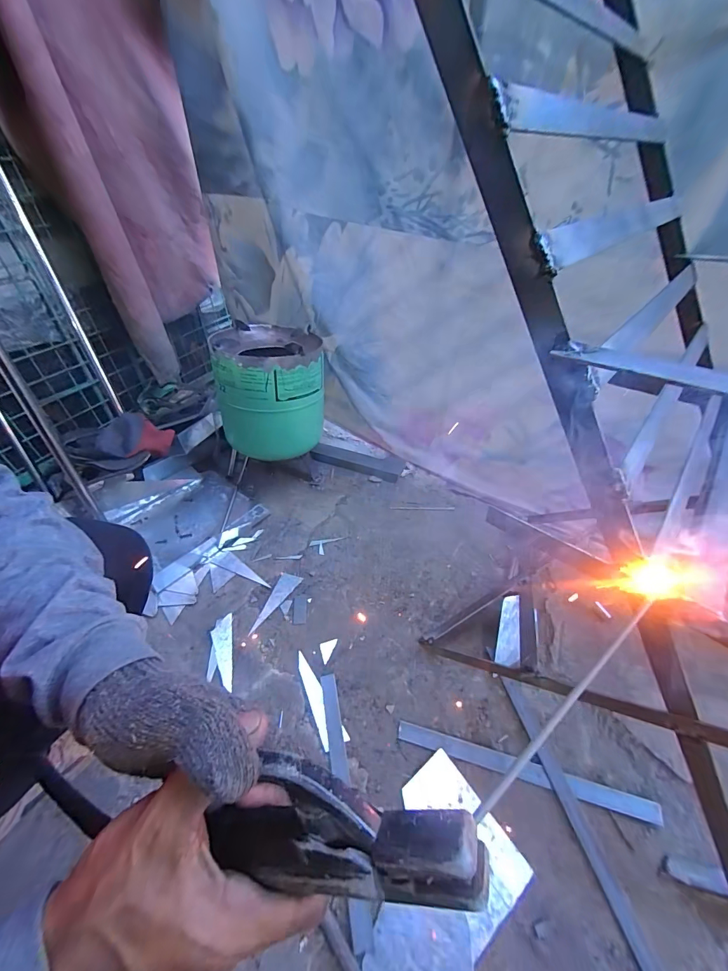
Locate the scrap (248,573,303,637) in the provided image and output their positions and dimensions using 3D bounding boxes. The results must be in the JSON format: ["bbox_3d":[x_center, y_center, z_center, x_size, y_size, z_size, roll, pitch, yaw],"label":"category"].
[{"bbox_3d":[-0.174,0.234,0.713,0.041,0.004,0.139,13,43,13],"label":"scrap"}]

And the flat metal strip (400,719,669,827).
[{"bbox_3d":[0.235,0.412,0.516,0.336,0.009,0.026,12,43,12],"label":"flat metal strip"}]

